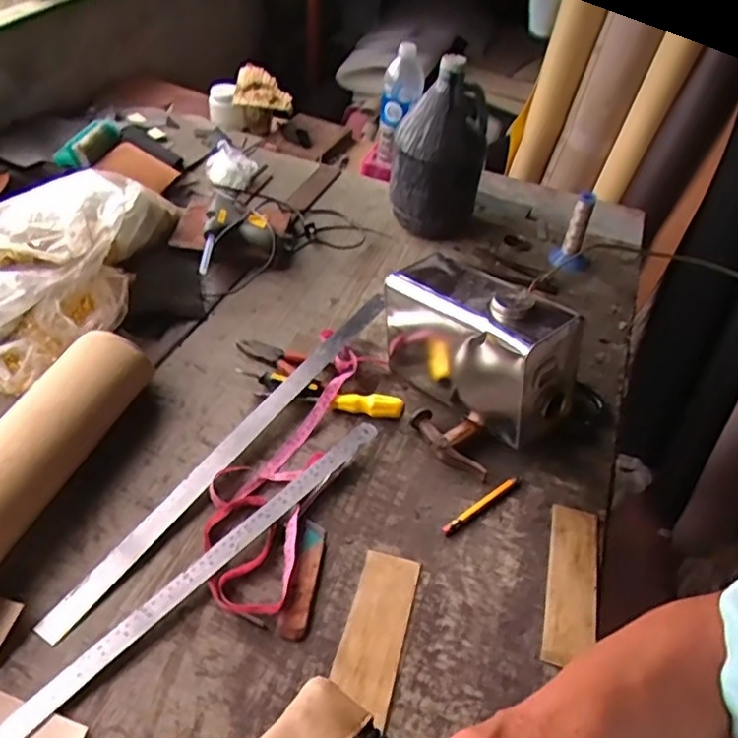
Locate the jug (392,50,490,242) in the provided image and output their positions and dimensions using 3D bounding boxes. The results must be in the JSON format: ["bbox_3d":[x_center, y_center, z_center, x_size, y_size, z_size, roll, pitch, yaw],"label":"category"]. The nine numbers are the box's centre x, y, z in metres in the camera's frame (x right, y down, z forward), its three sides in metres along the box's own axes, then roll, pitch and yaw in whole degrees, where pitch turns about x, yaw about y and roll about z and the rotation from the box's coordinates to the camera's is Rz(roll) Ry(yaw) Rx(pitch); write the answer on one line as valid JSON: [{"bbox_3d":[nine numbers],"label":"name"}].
[{"bbox_3d":[0.121,-0.364,1.103,0.158,0.281,0.130,11,43,4],"label":"jug"}]

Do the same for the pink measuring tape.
[{"bbox_3d":[-0.093,0.095,0.797,0.127,0.031,0.425,16,44,9],"label":"pink measuring tape"}]

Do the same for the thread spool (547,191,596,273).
[{"bbox_3d":[0.361,-0.237,1.095,0.069,0.131,0.052,18,44,11],"label":"thread spool"}]

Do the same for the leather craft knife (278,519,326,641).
[{"bbox_3d":[-0.070,0.222,0.682,0.031,0.008,0.132,8,43,1],"label":"leather craft knife"}]

